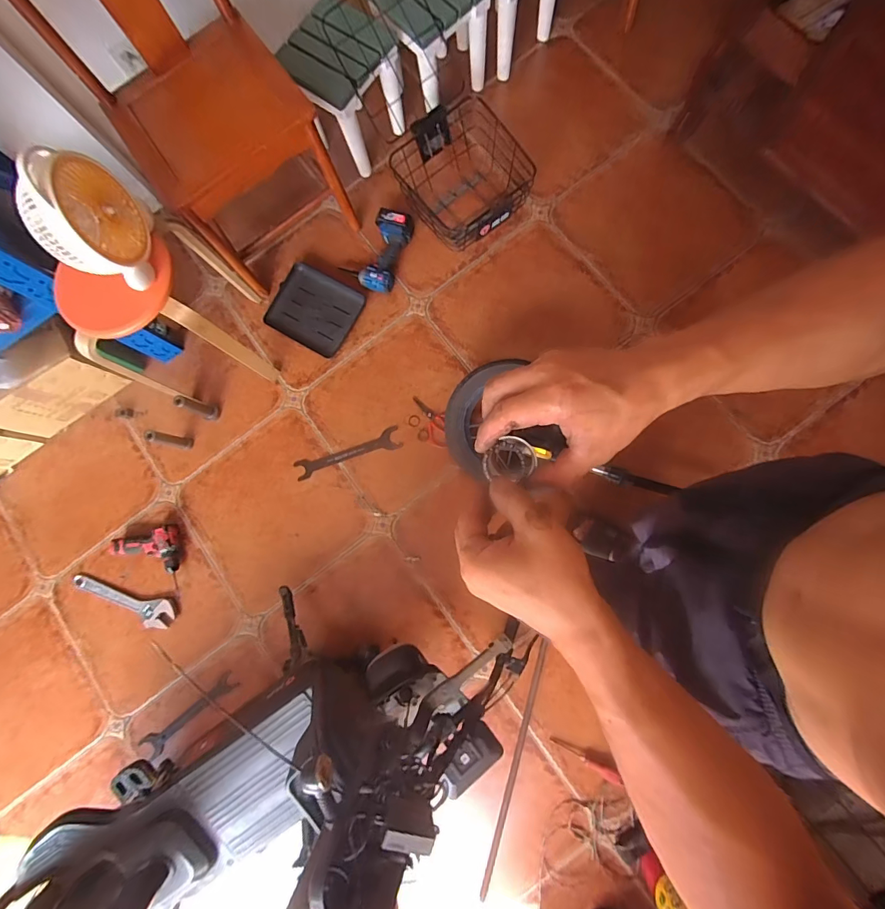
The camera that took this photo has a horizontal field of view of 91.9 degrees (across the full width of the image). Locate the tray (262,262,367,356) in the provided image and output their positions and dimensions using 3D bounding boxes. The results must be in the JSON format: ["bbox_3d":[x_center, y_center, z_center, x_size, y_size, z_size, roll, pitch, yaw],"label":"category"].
[{"bbox_3d":[-0.410,-0.464,1.360,0.275,0.031,0.230,28,85,9],"label":"tray"}]

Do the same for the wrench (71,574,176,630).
[{"bbox_3d":[-0.969,0.444,1.288,0.345,0.016,0.086,14,83,7],"label":"wrench"}]

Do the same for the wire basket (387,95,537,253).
[{"bbox_3d":[0.070,-0.849,1.305,0.344,0.200,0.332,-34,80,-1],"label":"wire basket"}]

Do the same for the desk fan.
[{"bbox_3d":[-0.714,-0.463,0.845,0.129,0.212,0.192,-8,81,4],"label":"desk fan"}]

